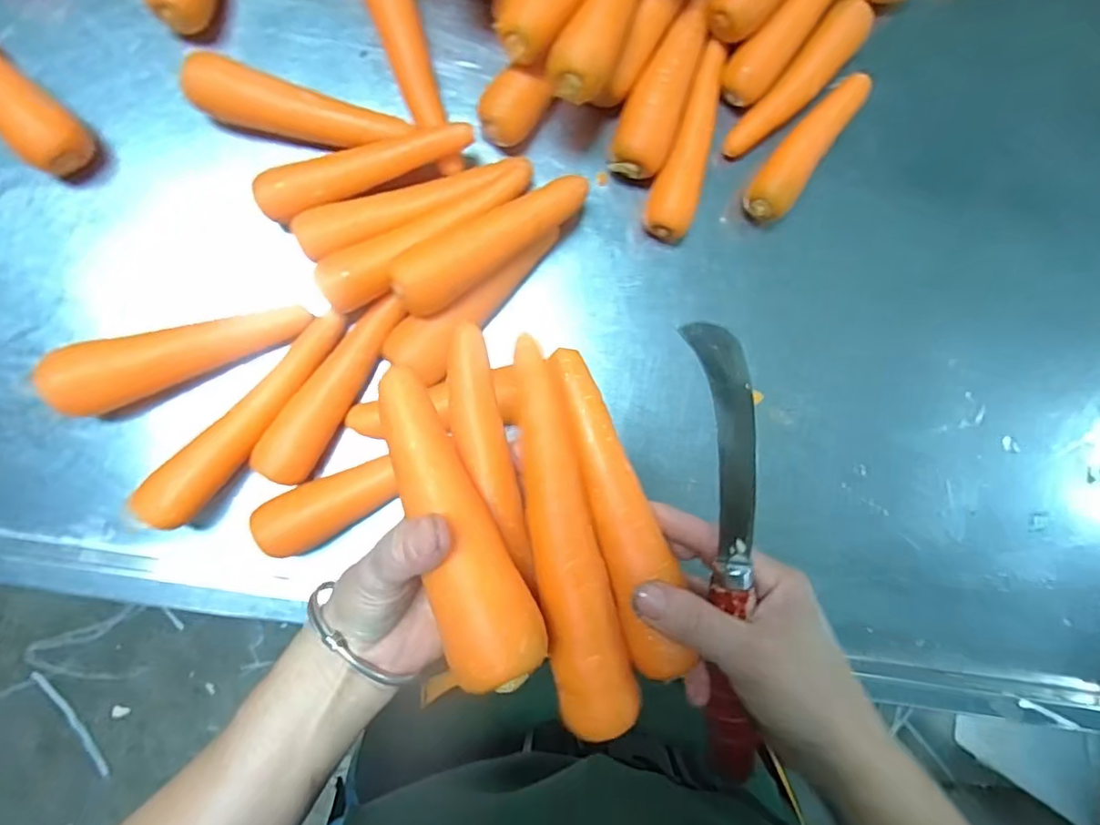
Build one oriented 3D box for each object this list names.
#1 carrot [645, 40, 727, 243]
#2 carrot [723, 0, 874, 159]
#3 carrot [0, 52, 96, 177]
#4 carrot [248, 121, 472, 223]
[{"bbox_3d":[0.112,-0.225,0.469,0.039,0.033,0.169,14,85,-8],"label":"carrot"},{"bbox_3d":[0.211,-0.278,0.476,0.037,0.037,0.154,40,82,-5],"label":"carrot"},{"bbox_3d":[-0.390,-0.237,0.388,0.044,0.039,0.175,-43,94,-8],"label":"carrot"},{"bbox_3d":[-0.137,-0.183,0.424,0.158,0.034,0.032,-24,91,-9],"label":"carrot"}]

